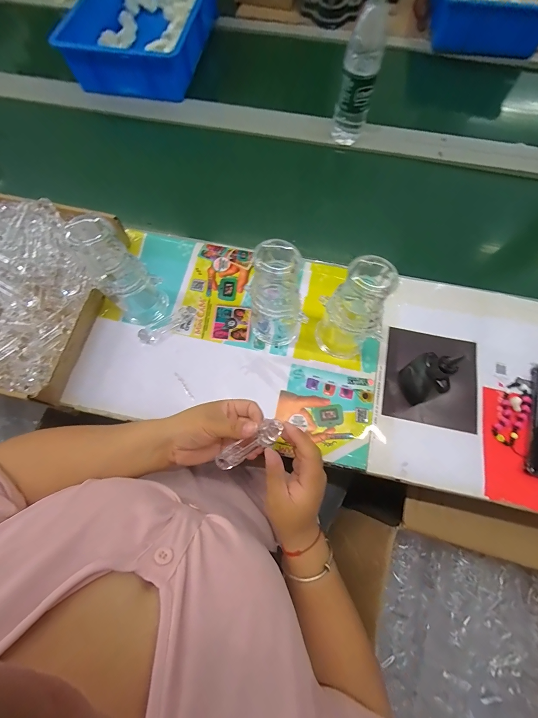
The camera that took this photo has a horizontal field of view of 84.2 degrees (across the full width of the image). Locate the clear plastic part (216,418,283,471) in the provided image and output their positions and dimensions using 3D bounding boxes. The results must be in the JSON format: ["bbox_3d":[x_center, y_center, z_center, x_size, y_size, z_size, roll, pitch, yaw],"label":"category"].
[{"bbox_3d":[-0.023,0.096,0.328,0.092,0.012,0.022,-40,72,23],"label":"clear plastic part"}]

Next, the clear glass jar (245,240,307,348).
[{"bbox_3d":[0.009,-0.077,0.407,0.065,0.172,0.063,0,71,0],"label":"clear glass jar"}]

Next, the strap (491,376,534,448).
[{"bbox_3d":[0.362,0.075,0.441,0.039,0.009,0.107,29,73,9],"label":"strap"}]

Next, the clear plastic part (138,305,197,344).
[{"bbox_3d":[-0.162,-0.055,0.479,0.096,0.018,0.022,-32,74,-11],"label":"clear plastic part"}]

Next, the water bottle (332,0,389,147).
[{"bbox_3d":[0.162,-0.507,0.541,0.064,0.227,0.056,15,71,5],"label":"water bottle"}]

